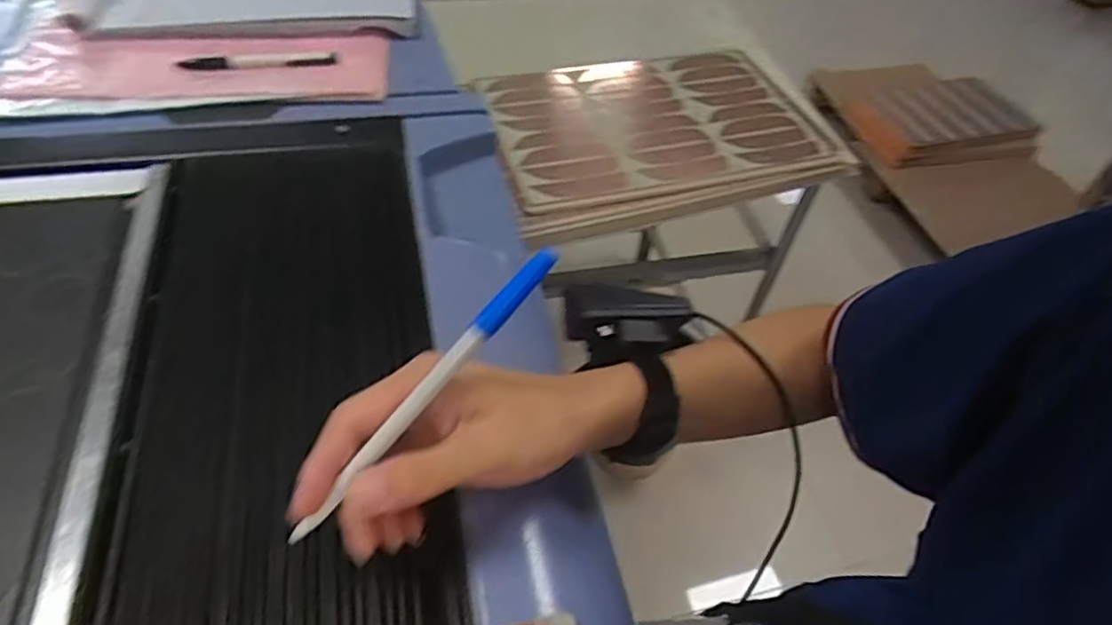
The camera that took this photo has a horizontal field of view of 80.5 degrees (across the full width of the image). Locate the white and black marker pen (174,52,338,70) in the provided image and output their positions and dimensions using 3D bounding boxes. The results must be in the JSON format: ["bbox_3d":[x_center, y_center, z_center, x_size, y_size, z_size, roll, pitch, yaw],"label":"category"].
[{"bbox_3d":[-0.259,-0.218,0.572,0.129,0.011,0.016,-5,50,-9],"label":"white and black marker pen"}]

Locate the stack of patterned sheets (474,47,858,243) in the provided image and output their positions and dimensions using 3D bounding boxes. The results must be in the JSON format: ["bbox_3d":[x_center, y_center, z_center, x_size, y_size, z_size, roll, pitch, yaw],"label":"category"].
[{"bbox_3d":[0.141,-0.268,0.954,0.487,0.035,0.335,-15,52,-17],"label":"stack of patterned sheets"}]

